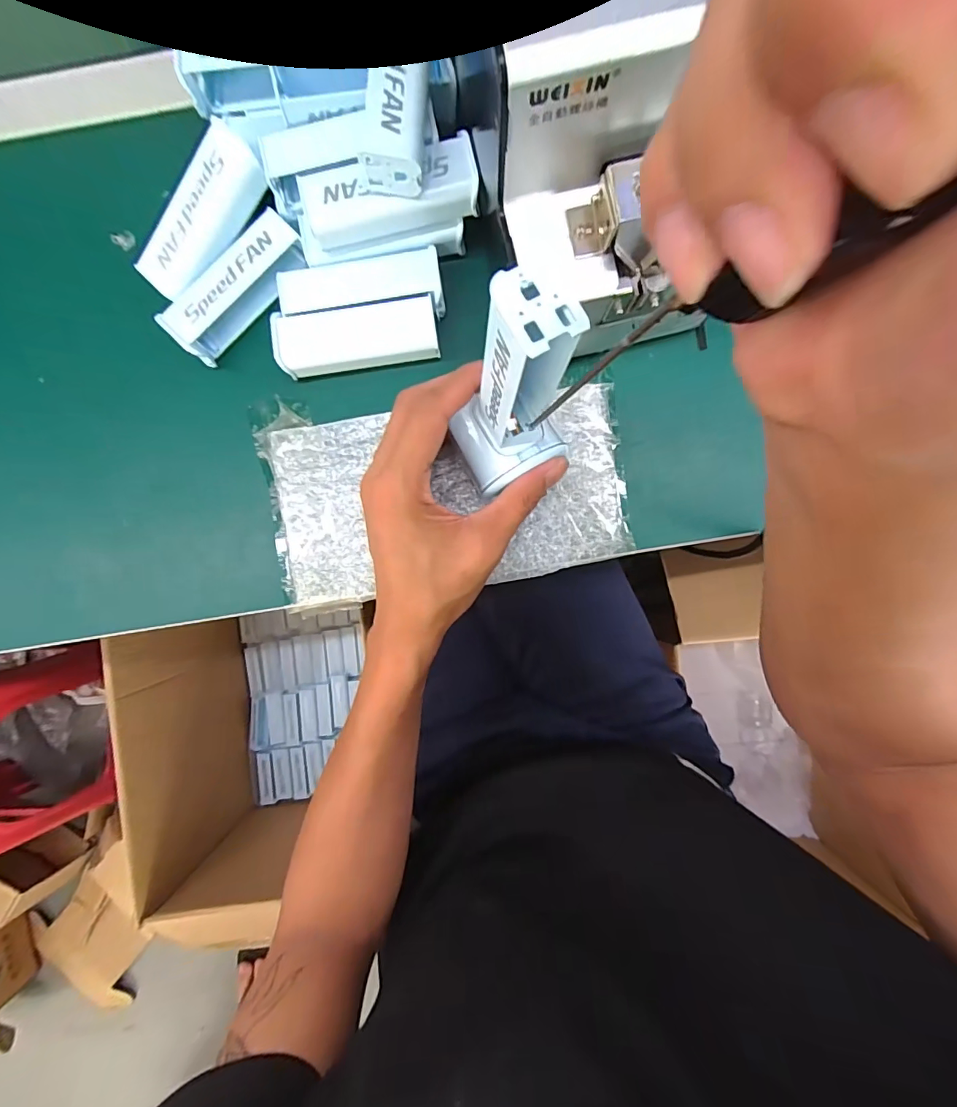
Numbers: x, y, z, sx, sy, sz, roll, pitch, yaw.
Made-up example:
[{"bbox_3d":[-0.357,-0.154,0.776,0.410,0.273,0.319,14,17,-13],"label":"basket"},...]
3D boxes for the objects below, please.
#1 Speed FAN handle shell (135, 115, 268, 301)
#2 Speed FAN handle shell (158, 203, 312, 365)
[{"bbox_3d":[-0.171,-0.204,0.286,0.099,0.016,0.035,-43,89,15],"label":"Speed FAN handle shell"},{"bbox_3d":[-0.156,-0.172,0.305,0.030,0.029,0.098,43,90,1],"label":"Speed FAN handle shell"}]

